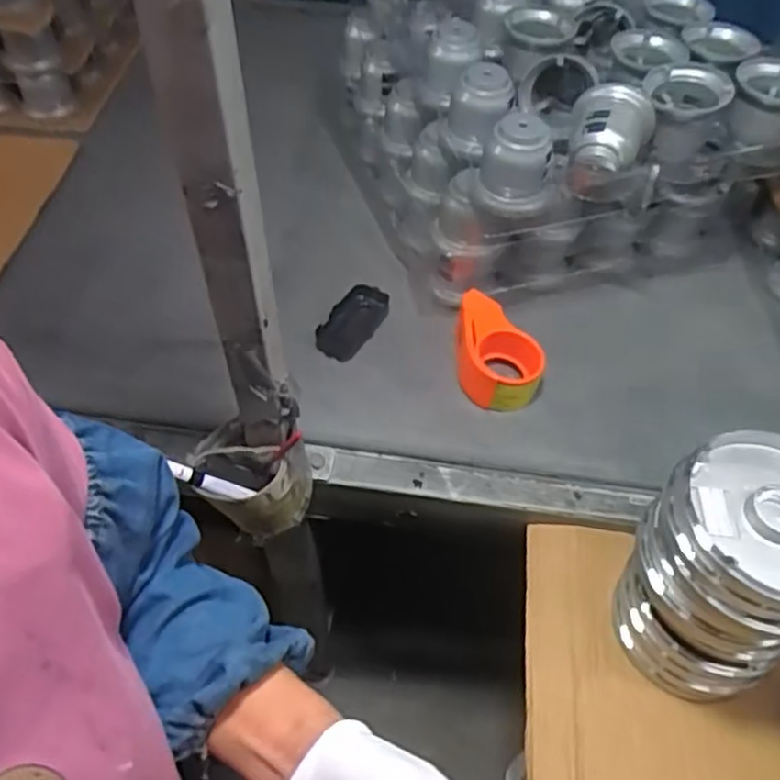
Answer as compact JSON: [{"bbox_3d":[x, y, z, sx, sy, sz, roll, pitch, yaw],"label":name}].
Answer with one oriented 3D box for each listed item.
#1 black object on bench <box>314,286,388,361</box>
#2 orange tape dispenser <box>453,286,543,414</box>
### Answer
[{"bbox_3d":[-0.048,-0.085,0.870,0.056,0.021,0.118,26,55,16],"label":"black object on bench"},{"bbox_3d":[0.129,-0.046,0.818,0.099,0.062,0.127,4,52,0],"label":"orange tape dispenser"}]

